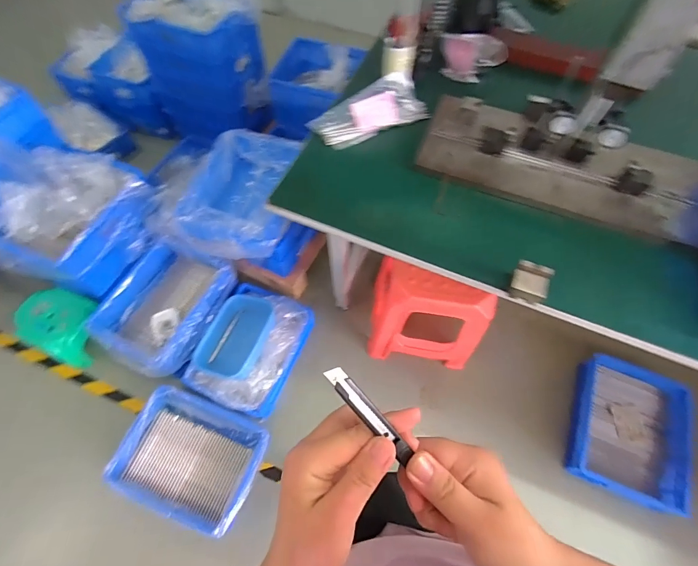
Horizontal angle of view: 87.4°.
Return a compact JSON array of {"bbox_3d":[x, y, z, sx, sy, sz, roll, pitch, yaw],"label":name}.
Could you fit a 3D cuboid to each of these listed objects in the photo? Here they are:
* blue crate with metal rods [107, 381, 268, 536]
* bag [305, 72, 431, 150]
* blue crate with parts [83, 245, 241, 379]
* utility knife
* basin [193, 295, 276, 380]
[{"bbox_3d":[-0.506,0.564,1.171,0.409,0.119,0.338,19,64,8],"label":"blue crate with metal rods"},{"bbox_3d":[0.046,-0.383,0.818,0.258,0.033,0.106,-22,102,-1],"label":"bag"},{"bbox_3d":[-0.662,0.094,1.292,0.350,0.107,0.417,24,65,11],"label":"blue crate with parts"},{"bbox_3d":[0.013,0.078,0.214,0.011,0.004,0.080,-45,110,-21],"label":"utility knife"},{"bbox_3d":[-0.391,0.182,1.279,0.204,0.057,0.291,21,65,9],"label":"basin"}]

